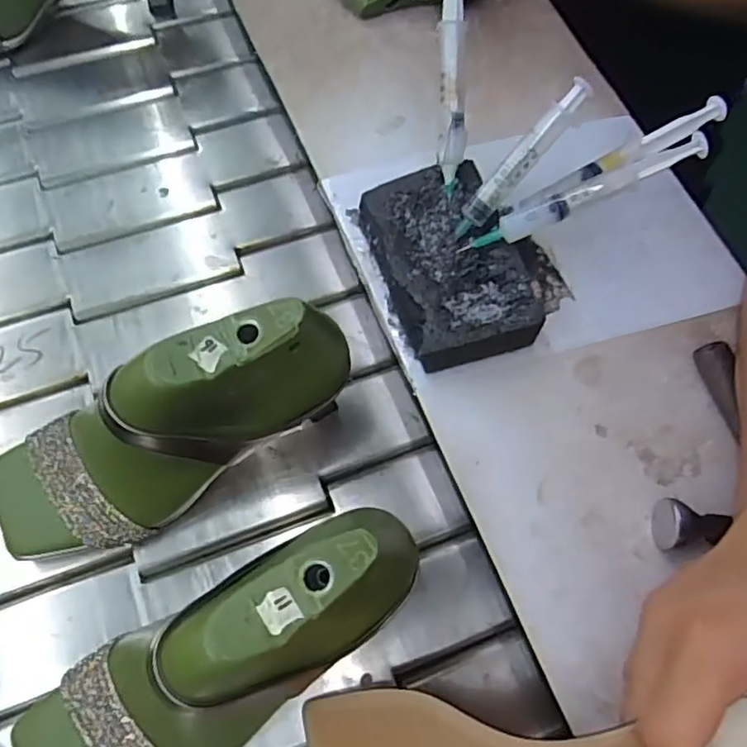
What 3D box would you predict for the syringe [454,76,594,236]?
[{"bbox_3d":[0.088,-0.128,0.373,0.014,0.011,0.108,46,107,16],"label":"syringe"}]

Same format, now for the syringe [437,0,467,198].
[{"bbox_3d":[0.049,-0.180,0.386,0.017,0.011,0.129,-2,105,-3],"label":"syringe"}]

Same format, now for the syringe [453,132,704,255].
[{"bbox_3d":[0.128,-0.107,0.375,0.149,0.012,0.015,-22,69,6],"label":"syringe"}]

